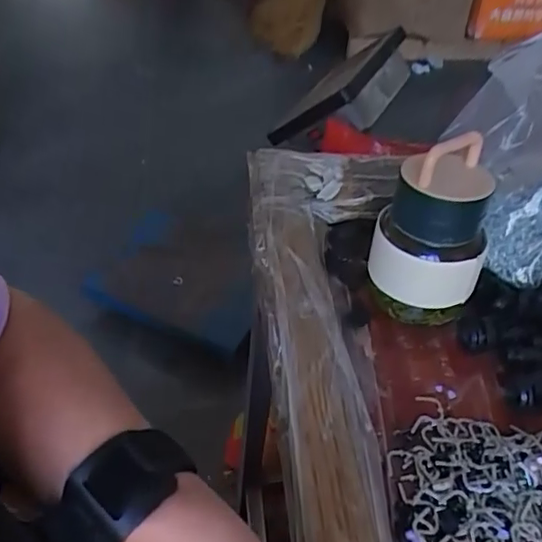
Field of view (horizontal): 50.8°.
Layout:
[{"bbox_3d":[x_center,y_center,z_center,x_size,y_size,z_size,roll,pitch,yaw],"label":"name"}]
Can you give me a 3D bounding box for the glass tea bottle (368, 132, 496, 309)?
[{"bbox_3d":[0.112,-0.027,0.399,0.073,0.131,0.073,15,43,12],"label":"glass tea bottle"}]

